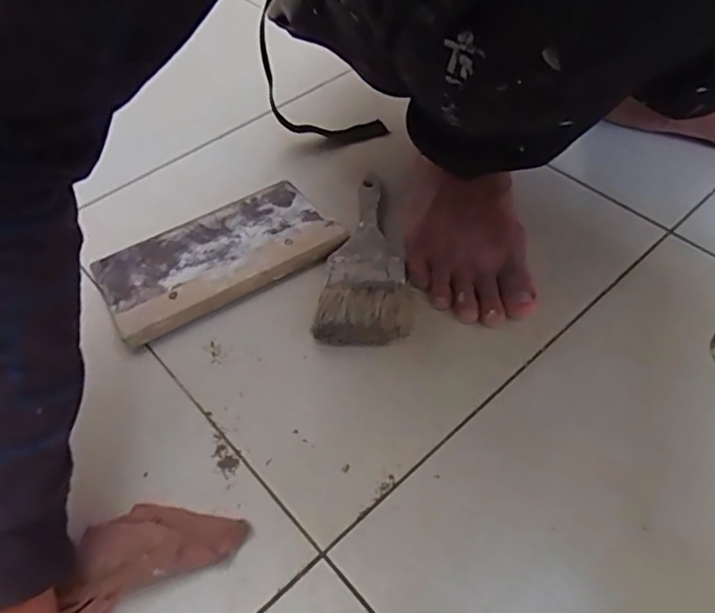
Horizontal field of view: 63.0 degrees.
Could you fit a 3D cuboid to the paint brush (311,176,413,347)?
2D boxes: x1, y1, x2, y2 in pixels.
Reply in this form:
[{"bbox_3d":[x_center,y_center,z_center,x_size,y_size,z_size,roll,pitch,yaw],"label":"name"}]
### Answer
[{"bbox_3d":[0.015,-0.050,0.481,0.071,0.023,0.178,9,60,2],"label":"paint brush"}]

